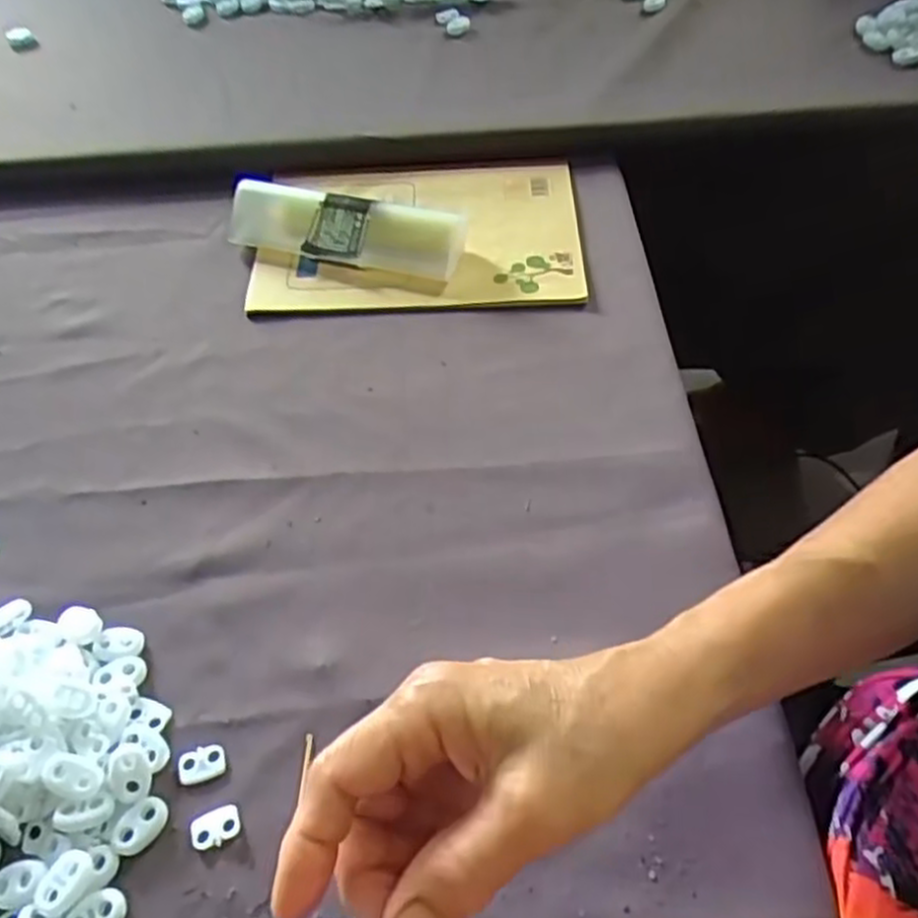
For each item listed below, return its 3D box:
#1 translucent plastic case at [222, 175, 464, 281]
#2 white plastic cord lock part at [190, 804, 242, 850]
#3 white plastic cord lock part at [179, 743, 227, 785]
[{"bbox_3d":[-0.076,-0.147,0.499,0.155,0.029,0.043,12,55,12],"label":"translucent plastic case"},{"bbox_3d":[-0.095,0.142,0.305,0.018,0.004,0.014,-21,55,-12],"label":"white plastic cord lock part"},{"bbox_3d":[-0.105,0.123,0.320,0.019,0.004,0.014,-16,54,-8],"label":"white plastic cord lock part"}]

